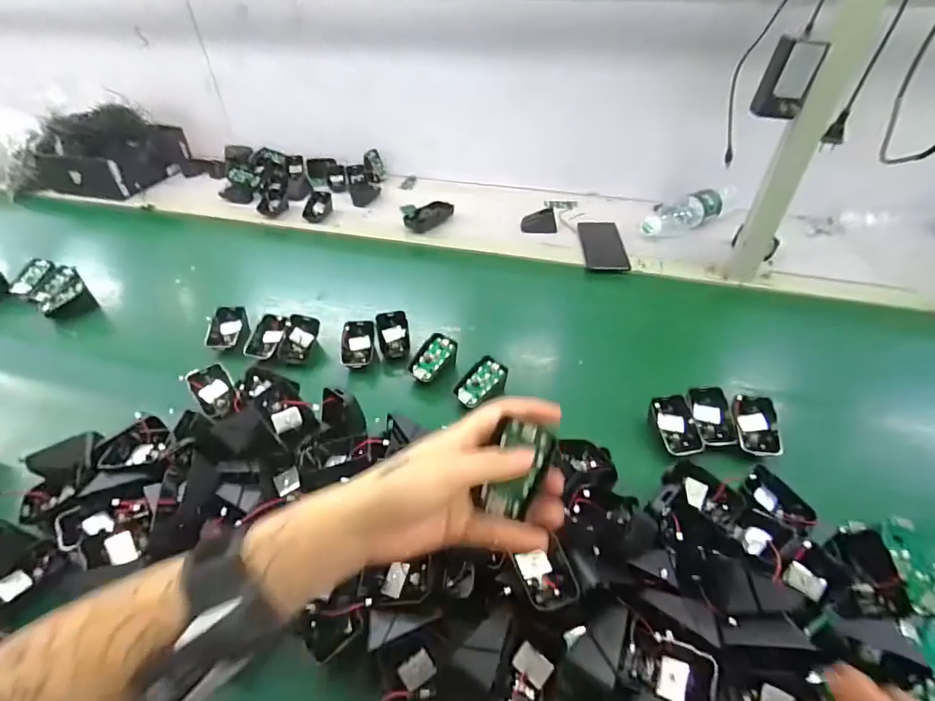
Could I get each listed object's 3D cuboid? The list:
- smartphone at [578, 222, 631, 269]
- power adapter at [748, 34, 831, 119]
[{"bbox_3d":[0.245,-0.191,0.836,0.076,0.009,0.173,3,44,4],"label":"smartphone"},{"bbox_3d":[0.392,-0.333,0.568,0.054,0.079,0.039,26,50,25],"label":"power adapter"}]

